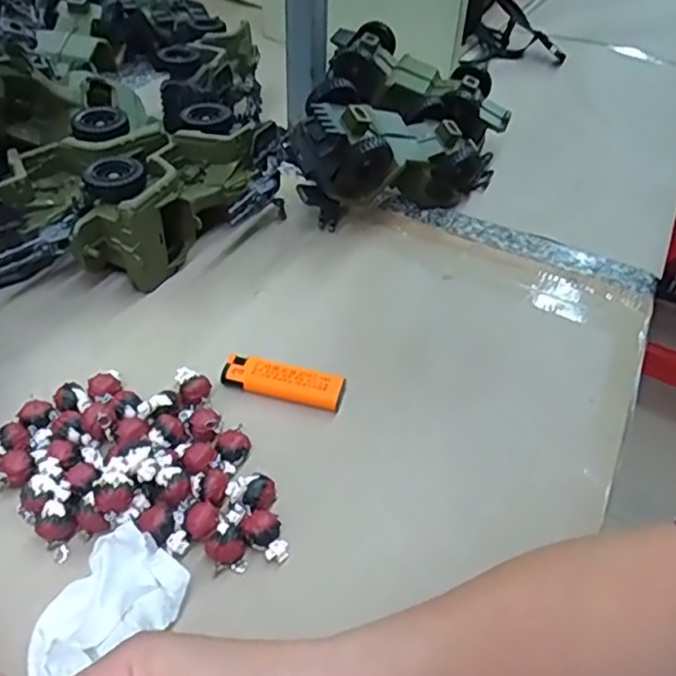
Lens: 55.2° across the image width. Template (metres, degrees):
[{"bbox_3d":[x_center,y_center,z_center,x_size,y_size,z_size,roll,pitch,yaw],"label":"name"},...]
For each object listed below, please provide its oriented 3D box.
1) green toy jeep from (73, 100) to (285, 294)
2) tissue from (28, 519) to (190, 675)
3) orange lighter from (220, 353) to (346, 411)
[{"bbox_3d":[-0.131,-0.117,0.526,0.079,0.075,0.197,24,47,19],"label":"green toy jeep"},{"bbox_3d":[-0.112,0.126,0.308,0.073,0.030,0.050,-24,50,-26],"label":"tissue"},{"bbox_3d":[-0.036,0.029,0.425,0.080,0.012,0.024,13,44,9],"label":"orange lighter"}]

